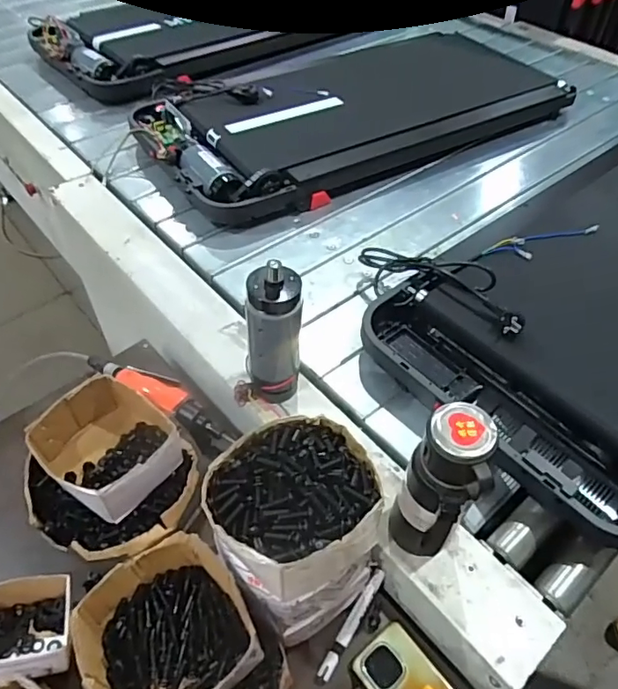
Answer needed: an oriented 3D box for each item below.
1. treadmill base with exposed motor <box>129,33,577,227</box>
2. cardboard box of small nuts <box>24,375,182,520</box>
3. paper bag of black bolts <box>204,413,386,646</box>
[{"bbox_3d":[0.116,-0.585,1.284,0.996,0.138,0.485,-24,54,-21],"label":"treadmill base with exposed motor"},{"bbox_3d":[-0.261,0.133,0.693,0.151,0.078,0.140,34,56,24],"label":"cardboard box of small nuts"},{"bbox_3d":[-0.014,0.205,0.586,0.159,0.220,0.149,-25,55,-22],"label":"paper bag of black bolts"}]

